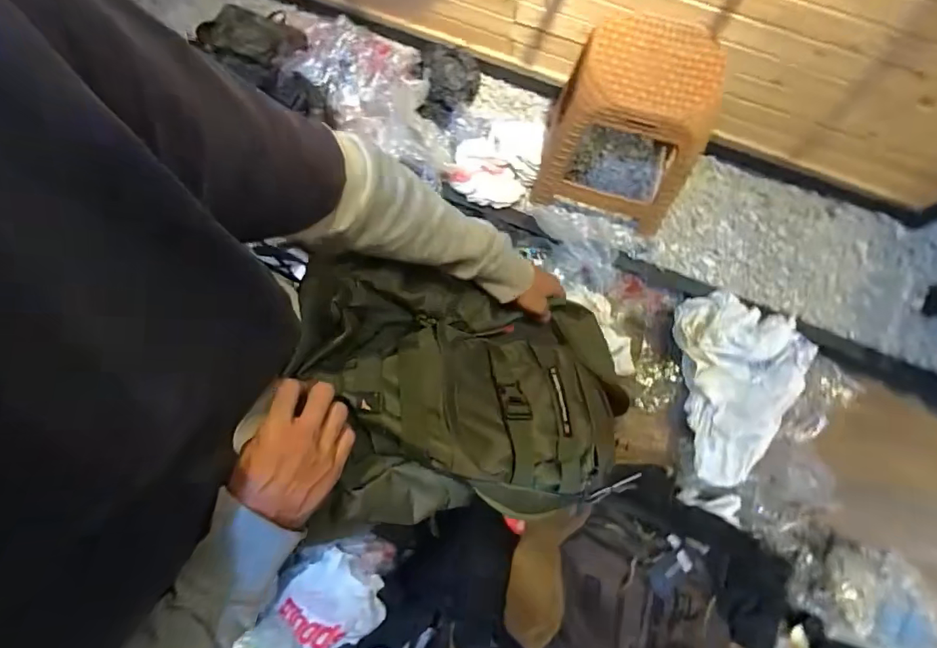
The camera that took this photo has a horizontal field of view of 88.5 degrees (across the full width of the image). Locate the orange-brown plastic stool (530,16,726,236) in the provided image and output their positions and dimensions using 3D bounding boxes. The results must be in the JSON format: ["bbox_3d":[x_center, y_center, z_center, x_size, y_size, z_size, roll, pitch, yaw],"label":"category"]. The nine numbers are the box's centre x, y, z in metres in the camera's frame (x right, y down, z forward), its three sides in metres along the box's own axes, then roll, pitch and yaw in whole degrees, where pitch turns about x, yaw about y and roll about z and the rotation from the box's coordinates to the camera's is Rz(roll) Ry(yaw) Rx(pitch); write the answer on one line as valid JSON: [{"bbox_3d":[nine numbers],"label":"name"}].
[{"bbox_3d":[0.405,-0.507,1.259,0.372,0.454,0.311,15,79,4],"label":"orange-brown plastic stool"}]

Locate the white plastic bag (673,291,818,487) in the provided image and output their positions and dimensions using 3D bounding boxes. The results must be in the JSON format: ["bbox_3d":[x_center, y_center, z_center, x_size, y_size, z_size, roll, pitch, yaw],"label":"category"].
[{"bbox_3d":[0.766,0.155,1.278,0.341,0.151,0.475,-8,78,-1],"label":"white plastic bag"}]

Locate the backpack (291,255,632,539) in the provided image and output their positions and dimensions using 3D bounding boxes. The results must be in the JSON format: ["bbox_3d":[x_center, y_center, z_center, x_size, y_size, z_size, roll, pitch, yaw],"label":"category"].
[{"bbox_3d":[-0.014,0.085,0.596,0.398,0.190,0.305,12,43,-26],"label":"backpack"}]

